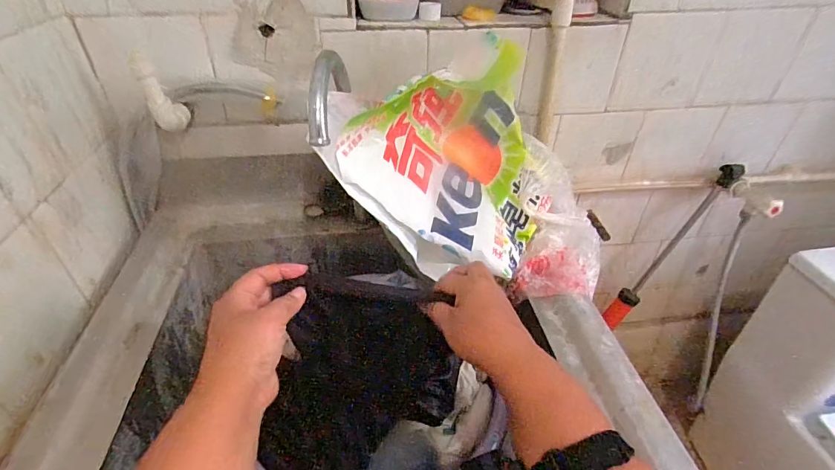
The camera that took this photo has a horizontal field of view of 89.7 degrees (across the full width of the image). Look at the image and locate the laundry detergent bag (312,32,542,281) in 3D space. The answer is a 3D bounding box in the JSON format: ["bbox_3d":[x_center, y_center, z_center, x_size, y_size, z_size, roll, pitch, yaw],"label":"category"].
[{"bbox_3d":[0.047,-0.083,0.517,0.258,0.124,0.286,-30,91,-28],"label":"laundry detergent bag"}]

